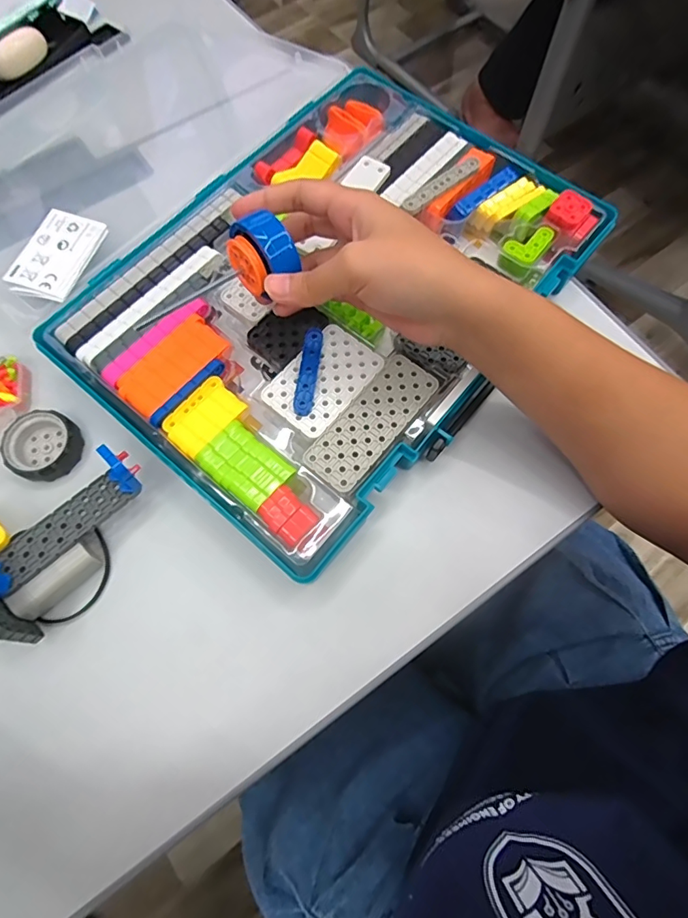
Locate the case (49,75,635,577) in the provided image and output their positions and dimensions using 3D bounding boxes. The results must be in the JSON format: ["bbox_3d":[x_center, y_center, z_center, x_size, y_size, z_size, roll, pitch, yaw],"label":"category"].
[{"bbox_3d":[-0.008,-0.126,0.367,0.267,0.056,0.350,40,75,14],"label":"case"}]

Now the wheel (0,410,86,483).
[{"bbox_3d":[-0.208,-0.008,0.336,0.046,0.022,0.047,0,70,1],"label":"wheel"}]

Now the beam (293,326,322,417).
[{"bbox_3d":[-0.024,-0.059,0.321,0.012,0.007,0.062,6,70,3],"label":"beam"}]

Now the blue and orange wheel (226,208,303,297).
[{"bbox_3d":[-0.048,-0.121,0.287,0.031,0.035,0.035,-36,73,-12],"label":"blue and orange wheel"}]

